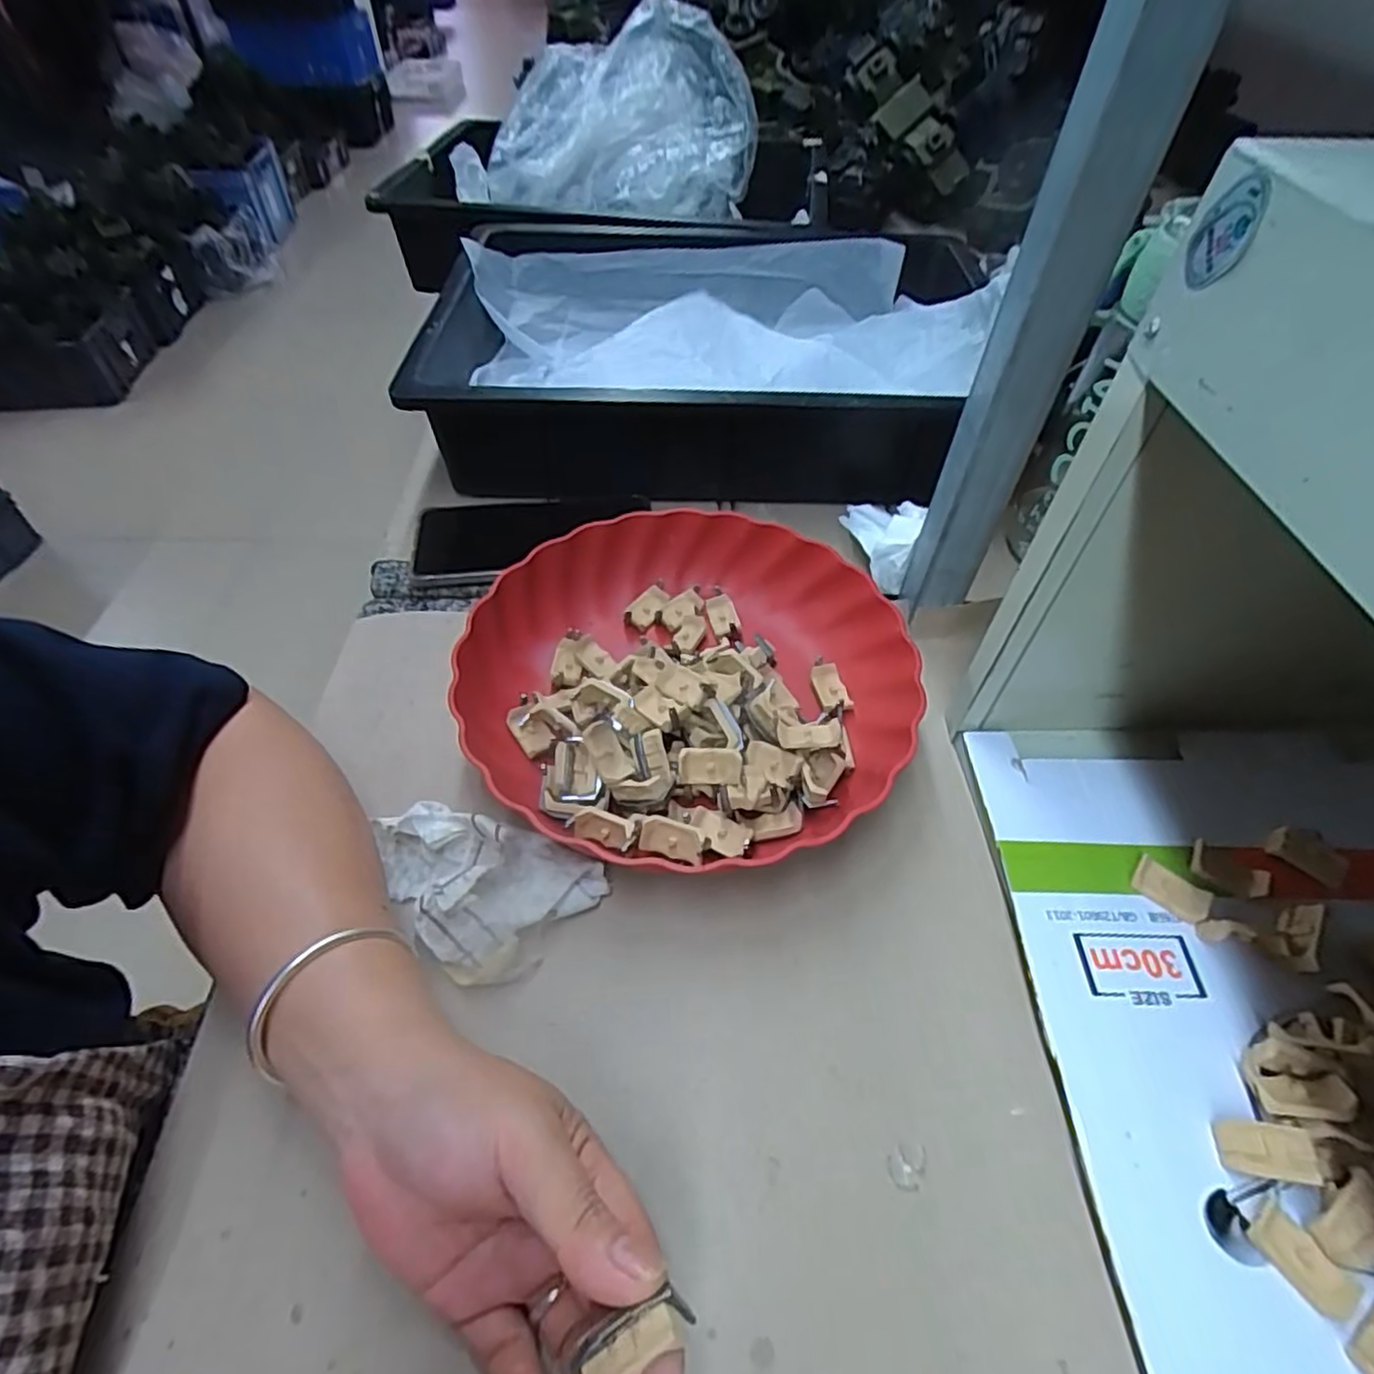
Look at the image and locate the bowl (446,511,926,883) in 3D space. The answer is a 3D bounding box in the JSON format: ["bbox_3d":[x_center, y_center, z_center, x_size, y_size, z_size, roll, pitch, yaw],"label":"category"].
[{"bbox_3d":[0.002,-0.010,0.400,0.236,0.048,0.229,-1,51,2],"label":"bowl"}]

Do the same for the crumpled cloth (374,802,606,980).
[{"bbox_3d":[-0.102,0.085,0.340,0.108,0.033,0.076,34,59,25],"label":"crumpled cloth"}]

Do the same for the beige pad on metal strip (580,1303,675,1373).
[{"bbox_3d":[-0.016,0.184,0.197,0.027,0.008,0.009,-24,53,-17],"label":"beige pad on metal strip"}]

